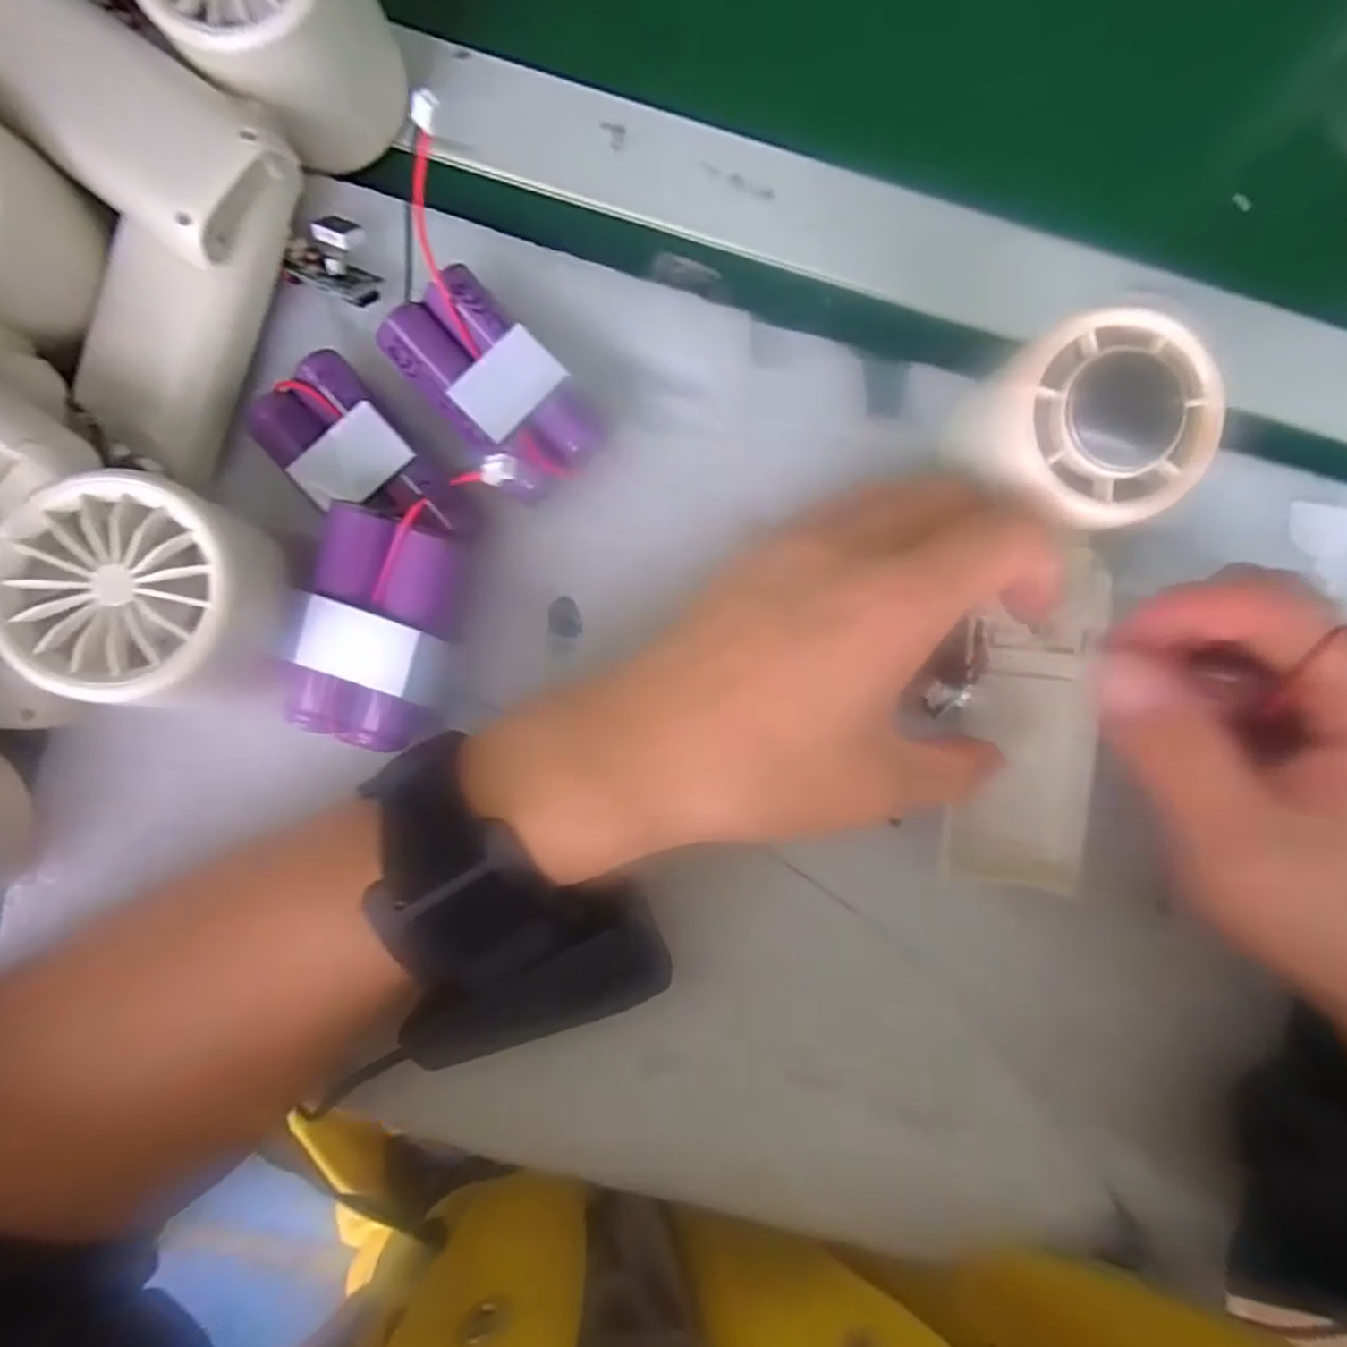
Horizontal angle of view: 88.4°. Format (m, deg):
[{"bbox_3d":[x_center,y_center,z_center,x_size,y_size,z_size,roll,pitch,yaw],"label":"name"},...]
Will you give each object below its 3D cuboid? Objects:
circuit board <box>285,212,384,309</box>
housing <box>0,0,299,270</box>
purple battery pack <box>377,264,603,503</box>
[{"bbox_3d":[-0.102,-0.127,0.214,0.030,0.007,0.023,24,87,-1],"label":"circuit board"},{"bbox_3d":[-0.186,-0.177,0.191,0.164,0.040,0.052,38,87,0],"label":"housing"},{"bbox_3d":[-0.055,-0.088,0.213,0.037,0.018,0.065,-43,89,-3],"label":"purple battery pack"}]

